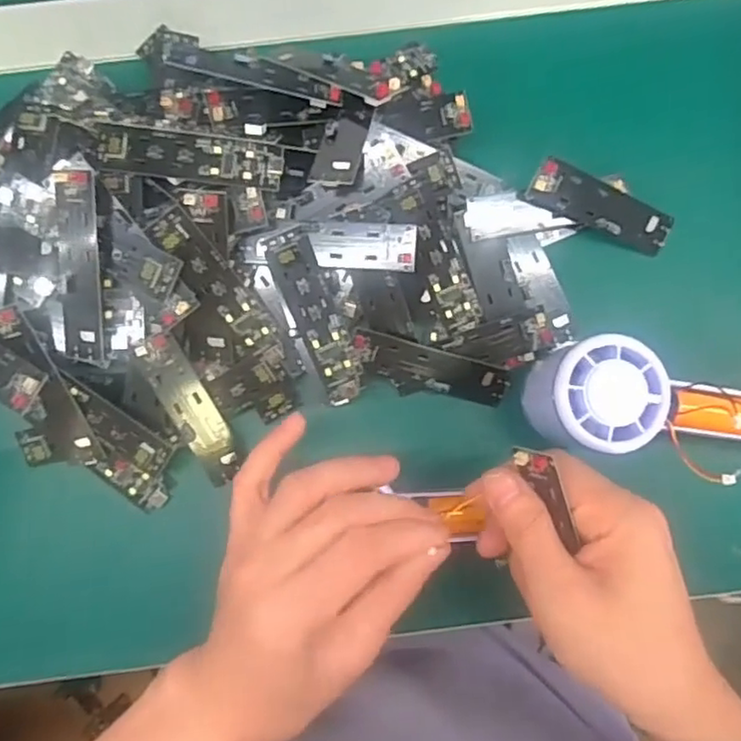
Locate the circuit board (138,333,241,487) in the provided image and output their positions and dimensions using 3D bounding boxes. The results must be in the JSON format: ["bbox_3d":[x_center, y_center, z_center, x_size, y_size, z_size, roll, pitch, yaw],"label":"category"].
[{"bbox_3d":[-0.096,0.021,0.346,0.023,0.012,0.086,-25,109,-2],"label":"circuit board"}]

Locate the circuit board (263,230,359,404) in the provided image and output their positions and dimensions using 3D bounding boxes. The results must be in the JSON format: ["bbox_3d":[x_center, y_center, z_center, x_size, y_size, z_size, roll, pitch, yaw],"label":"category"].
[{"bbox_3d":[-0.027,-0.026,0.335,0.021,0.011,0.093,-21,102,-2],"label":"circuit board"}]

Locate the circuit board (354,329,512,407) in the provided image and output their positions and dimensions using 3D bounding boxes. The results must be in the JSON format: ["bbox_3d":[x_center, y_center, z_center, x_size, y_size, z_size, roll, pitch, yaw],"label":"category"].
[{"bbox_3d":[0.033,0.000,0.356,0.090,0.007,0.025,15,115,-9],"label":"circuit board"}]

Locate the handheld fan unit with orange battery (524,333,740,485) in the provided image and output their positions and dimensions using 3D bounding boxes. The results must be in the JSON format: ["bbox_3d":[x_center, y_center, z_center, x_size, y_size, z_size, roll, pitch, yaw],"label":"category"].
[{"bbox_3d":[0.156,0.021,0.345,0.156,0.058,0.061,7,87,-15],"label":"handheld fan unit with orange battery"}]

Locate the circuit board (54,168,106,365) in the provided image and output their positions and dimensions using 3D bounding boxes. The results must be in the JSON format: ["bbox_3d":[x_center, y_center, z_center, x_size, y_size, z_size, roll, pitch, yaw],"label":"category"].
[{"bbox_3d":[-0.142,-0.050,0.315,0.021,0.008,0.092,2,103,-1],"label":"circuit board"}]

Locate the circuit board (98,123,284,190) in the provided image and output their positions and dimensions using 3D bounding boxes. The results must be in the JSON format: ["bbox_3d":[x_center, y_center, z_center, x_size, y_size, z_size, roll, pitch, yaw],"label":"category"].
[{"bbox_3d":[-0.089,-0.106,0.319,0.089,0.005,0.023,7,87,-4],"label":"circuit board"}]

